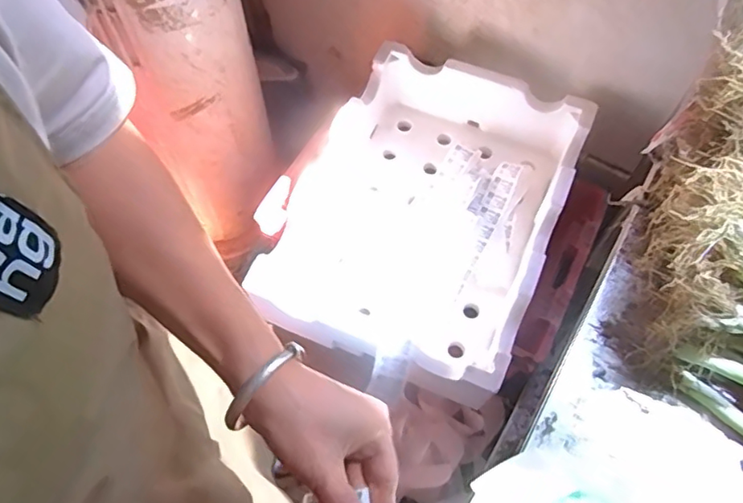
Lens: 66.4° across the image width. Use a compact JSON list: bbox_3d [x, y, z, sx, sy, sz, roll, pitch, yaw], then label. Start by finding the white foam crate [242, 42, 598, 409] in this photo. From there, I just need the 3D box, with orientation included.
[{"bbox_3d":[0.086,-0.073,1.057,0.465,0.188,0.578,20,62,12],"label":"white foam crate"}]

